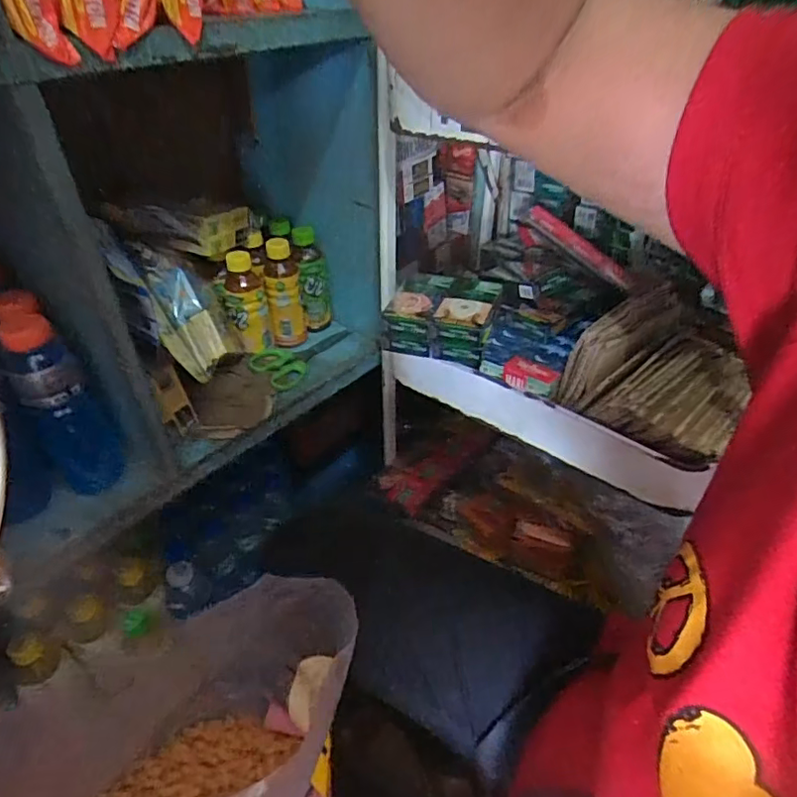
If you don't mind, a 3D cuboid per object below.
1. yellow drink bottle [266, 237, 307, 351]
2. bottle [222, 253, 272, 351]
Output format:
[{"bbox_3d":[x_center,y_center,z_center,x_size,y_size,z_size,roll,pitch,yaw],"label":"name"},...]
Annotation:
[{"bbox_3d":[-0.157,-0.145,0.769,0.048,0.141,0.048,-8,38,-8],"label":"yellow drink bottle"},{"bbox_3d":[-0.200,-0.127,0.737,0.050,0.134,0.050,-12,38,-13],"label":"bottle"}]

